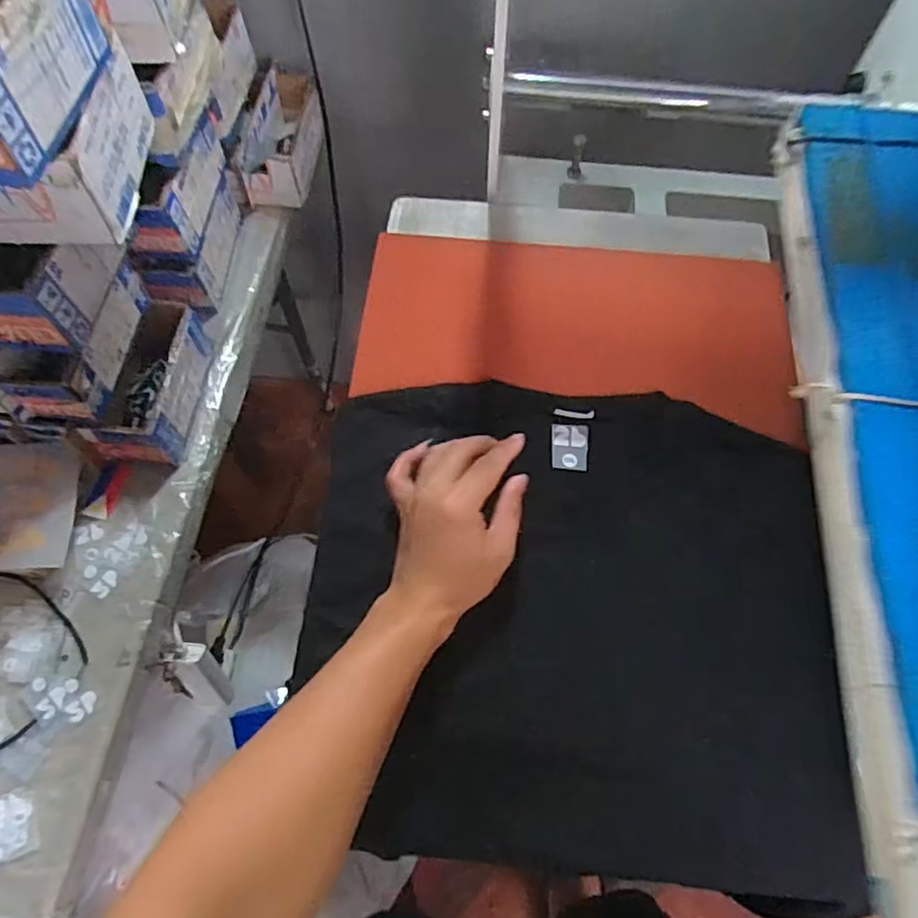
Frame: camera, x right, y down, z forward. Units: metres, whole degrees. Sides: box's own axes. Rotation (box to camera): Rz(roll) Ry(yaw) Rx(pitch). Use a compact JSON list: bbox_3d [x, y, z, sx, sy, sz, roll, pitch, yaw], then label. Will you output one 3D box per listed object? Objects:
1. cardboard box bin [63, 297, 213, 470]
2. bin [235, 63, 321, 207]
[{"bbox_3d":[-0.327,-0.078,0.669,0.083,0.073,0.178,4,64,1],"label":"cardboard box bin"},{"bbox_3d":[-0.226,-0.425,0.819,0.080,0.068,0.188,8,64,3],"label":"bin"}]

